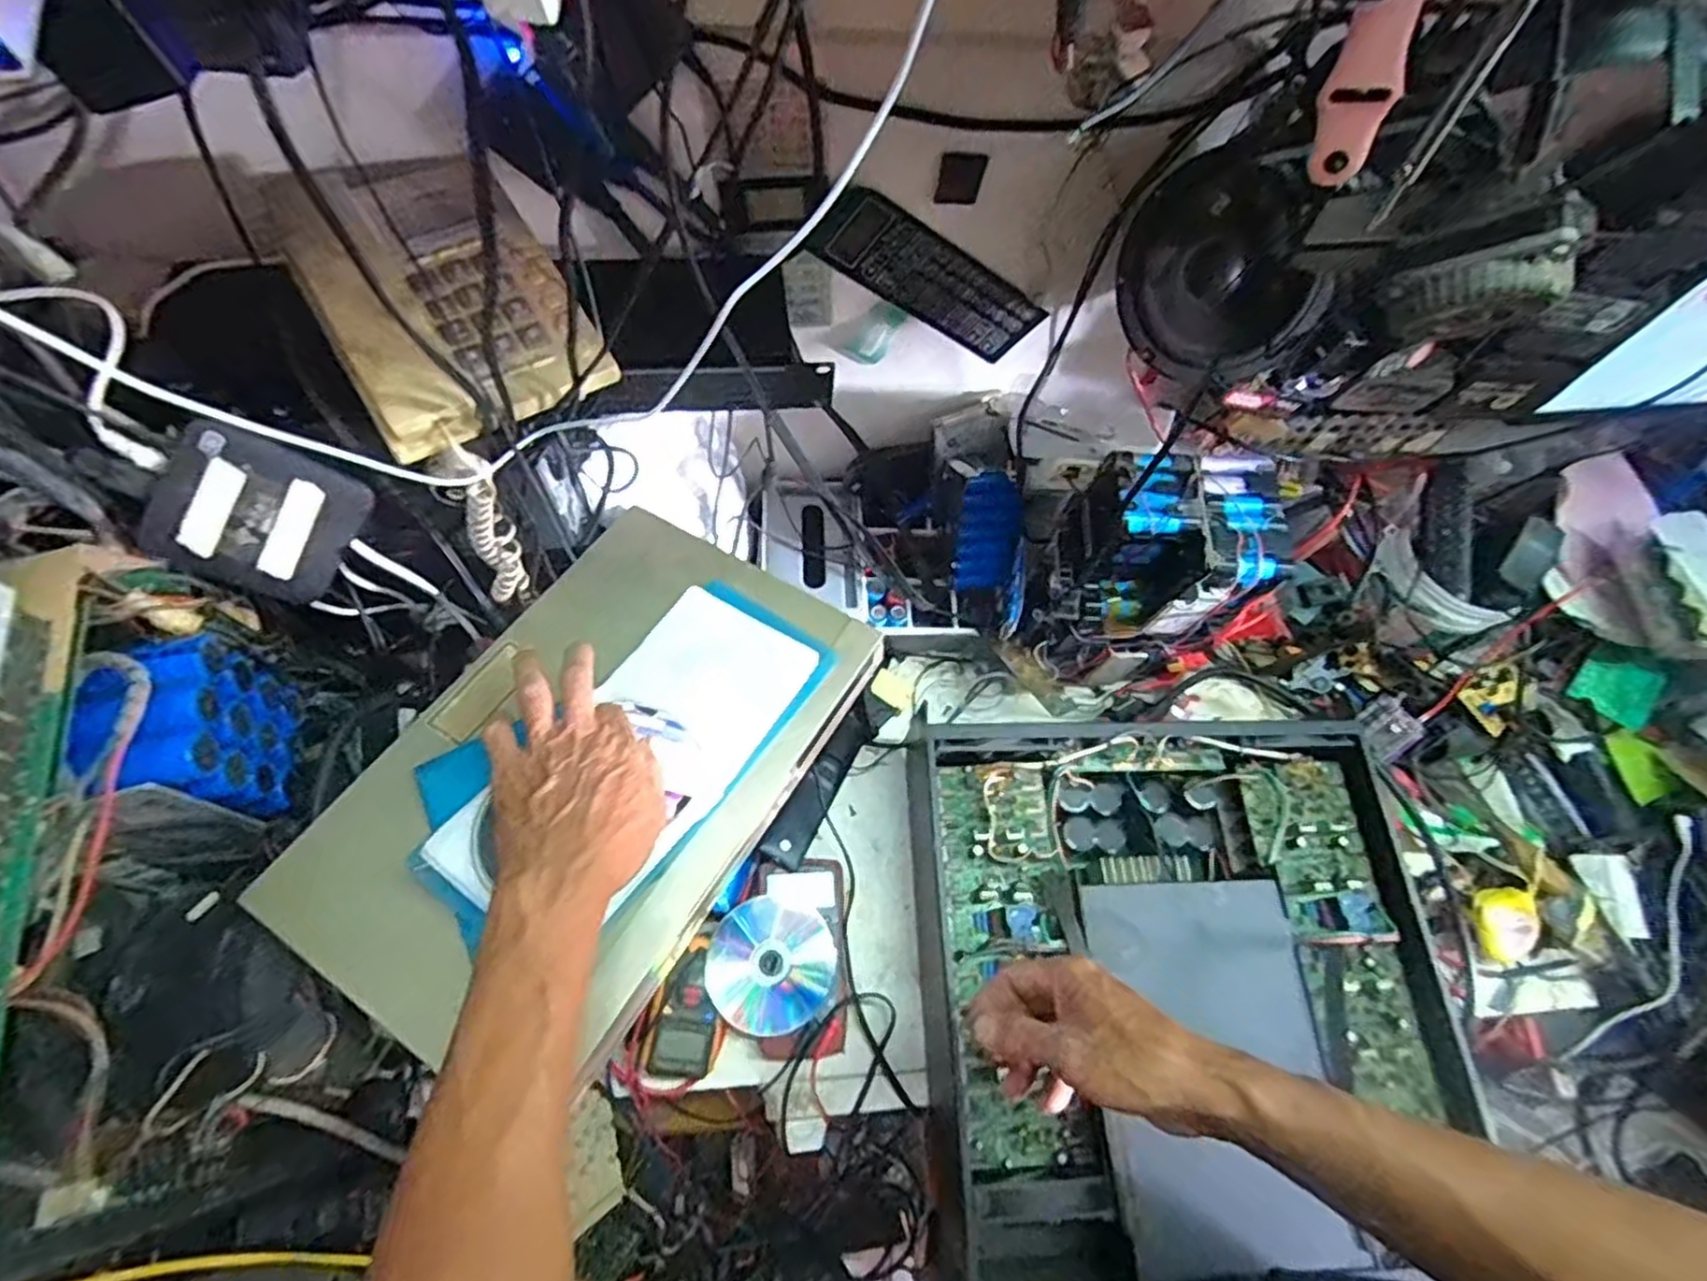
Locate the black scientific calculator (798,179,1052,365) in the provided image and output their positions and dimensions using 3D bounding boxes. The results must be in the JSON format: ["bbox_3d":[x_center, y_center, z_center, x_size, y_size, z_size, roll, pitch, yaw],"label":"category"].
[{"bbox_3d":[0.069,-0.308,0.640,0.221,0.072,0.010,17,59,-33],"label":"black scientific calculator"}]

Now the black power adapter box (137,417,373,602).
[{"bbox_3d":[-0.406,-0.086,0.511,0.112,0.107,0.019,-54,38,13],"label":"black power adapter box"}]

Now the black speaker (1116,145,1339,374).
[{"bbox_3d":[0.268,-0.268,0.537,0.147,0.140,0.054,25,65,8],"label":"black speaker"}]

